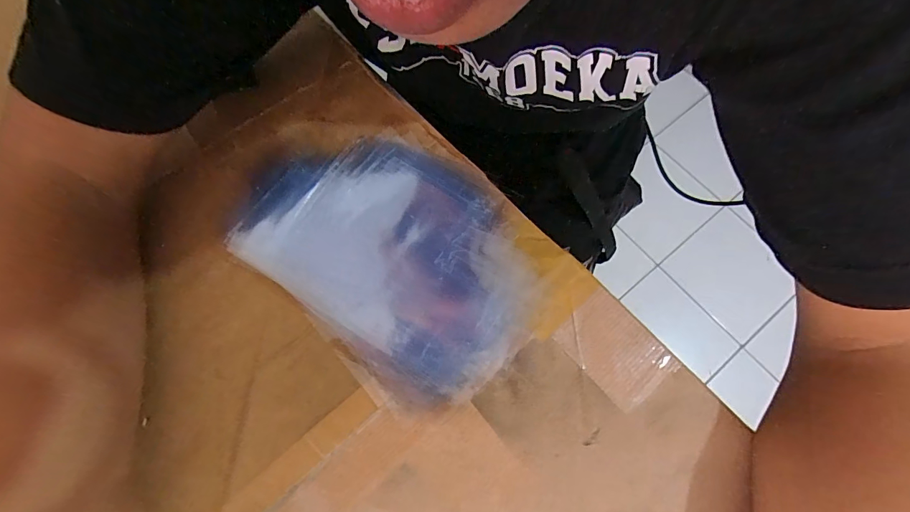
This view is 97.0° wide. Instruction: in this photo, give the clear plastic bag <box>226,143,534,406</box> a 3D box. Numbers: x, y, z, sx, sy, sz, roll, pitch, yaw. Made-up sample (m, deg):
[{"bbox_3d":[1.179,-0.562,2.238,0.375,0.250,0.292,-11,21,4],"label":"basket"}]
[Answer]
[{"bbox_3d":[-0.044,-0.007,0.263,0.199,0.006,0.137,41,77,13],"label":"clear plastic bag"}]

